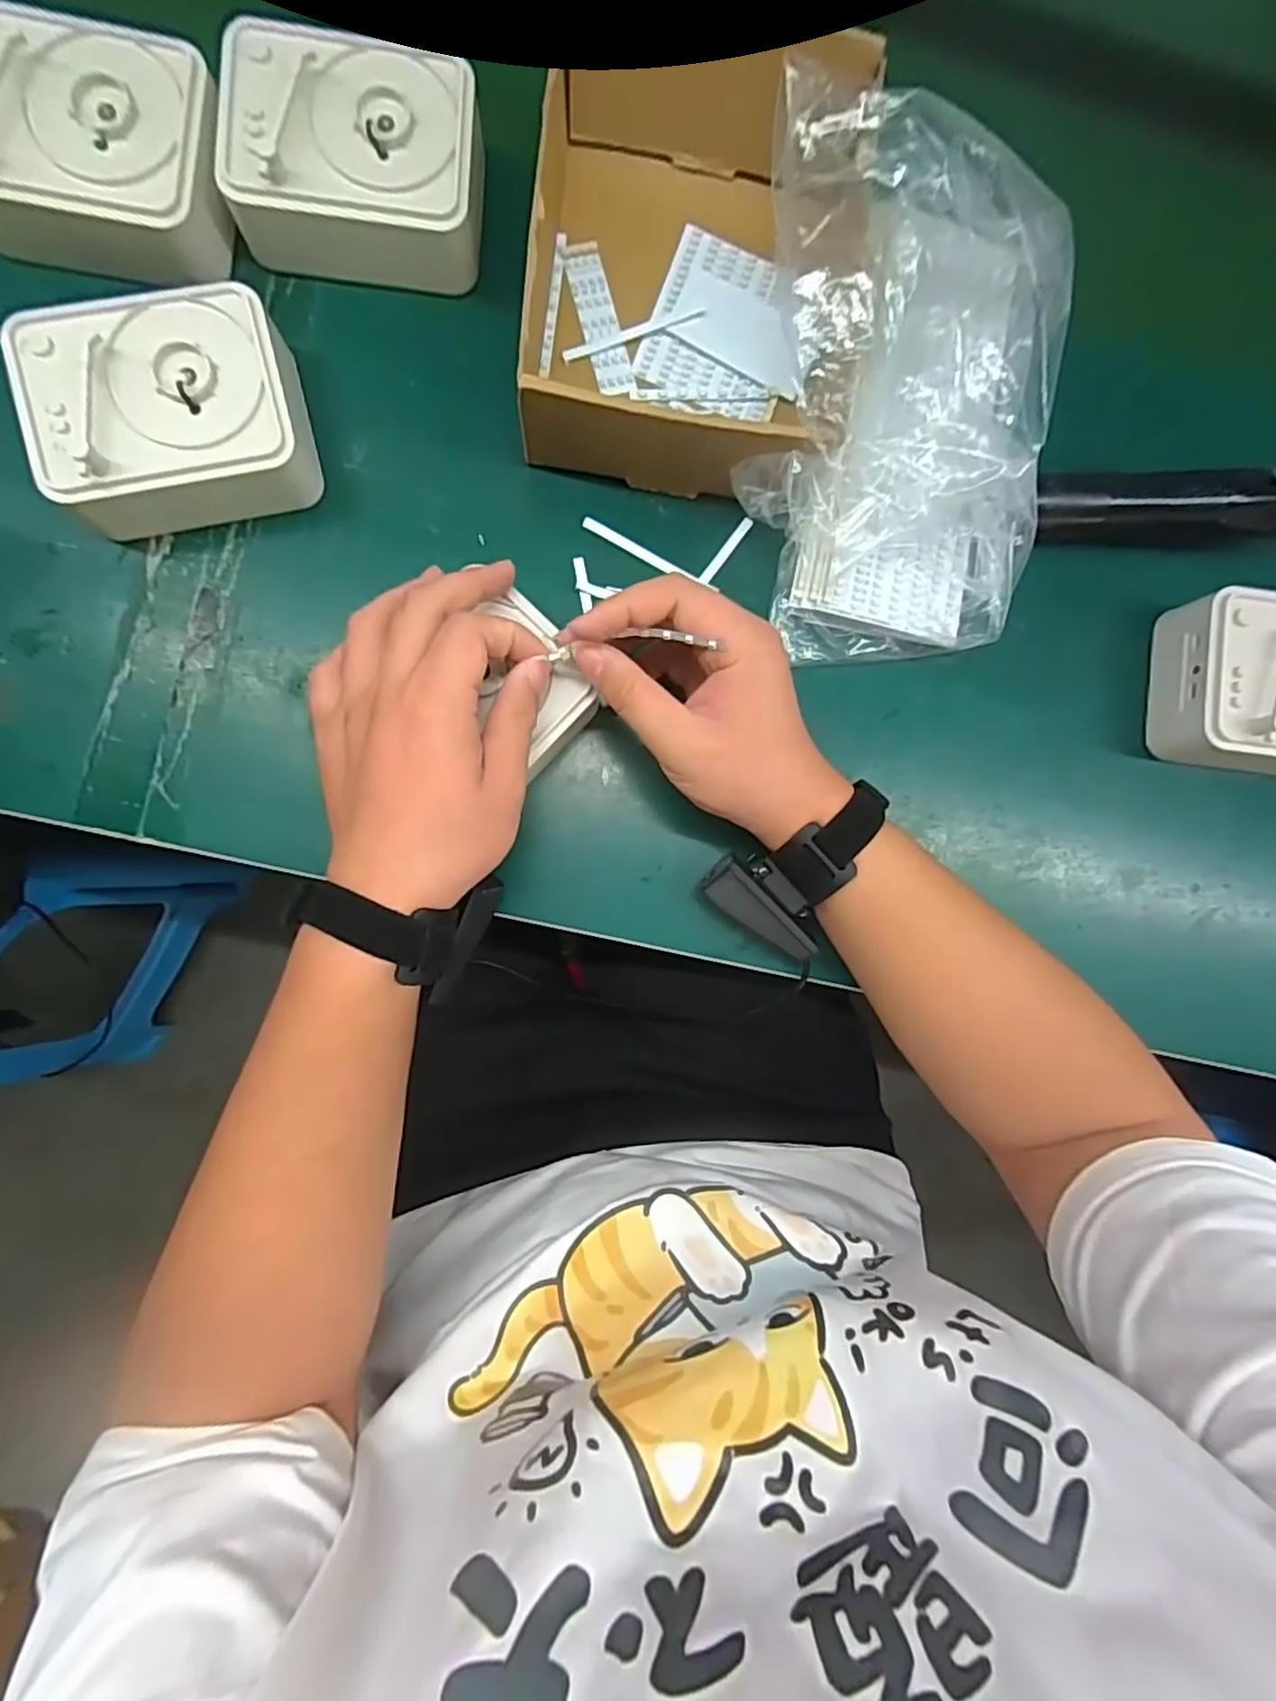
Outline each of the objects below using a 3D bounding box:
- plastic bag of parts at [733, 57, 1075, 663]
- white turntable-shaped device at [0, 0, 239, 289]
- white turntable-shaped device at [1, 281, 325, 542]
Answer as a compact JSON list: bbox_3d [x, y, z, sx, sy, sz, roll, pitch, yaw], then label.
[{"bbox_3d":[0.145,-0.236,0.363,0.171,0.098,0.237,2,90,-5],"label":"plastic bag of parts"},{"bbox_3d":[-0.283,-0.362,0.348,0.130,0.050,0.110,12,89,-5],"label":"white turntable-shaped device"},{"bbox_3d":[-0.244,-0.226,0.352,0.126,0.050,0.101,-14,91,-5],"label":"white turntable-shaped device"}]

